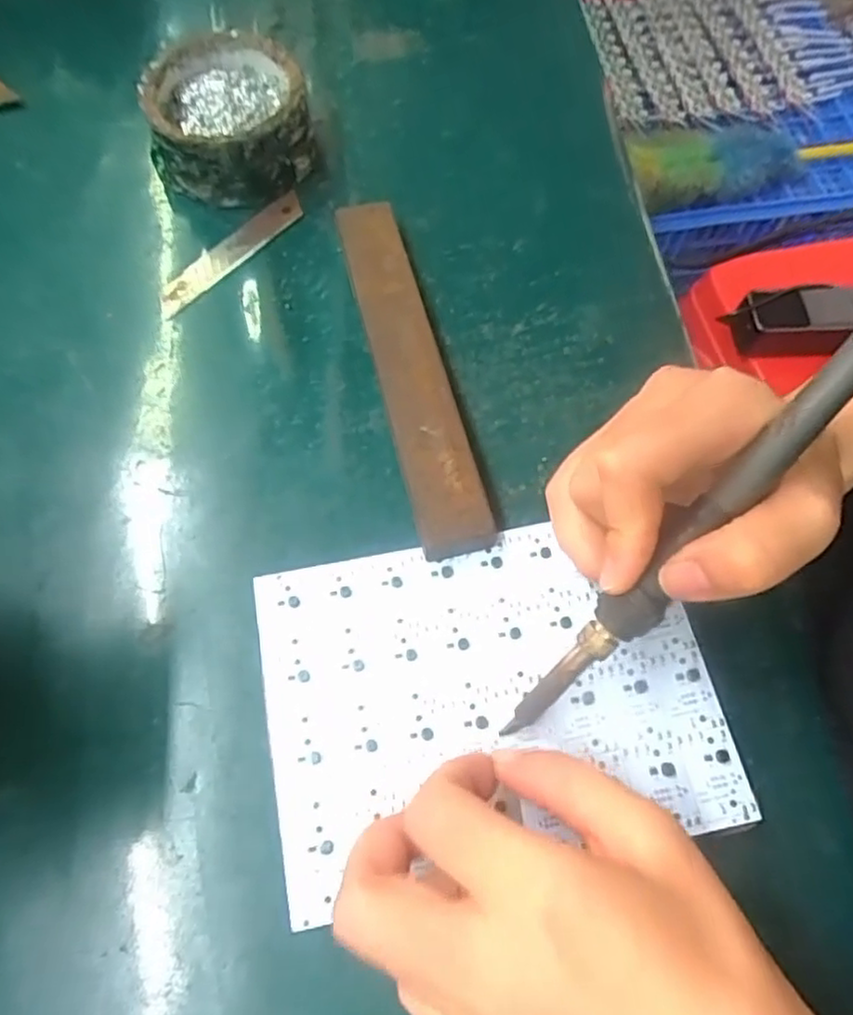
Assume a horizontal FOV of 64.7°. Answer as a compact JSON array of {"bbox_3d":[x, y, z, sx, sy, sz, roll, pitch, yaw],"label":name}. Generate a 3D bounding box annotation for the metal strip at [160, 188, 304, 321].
[{"bbox_3d":[-0.103,-0.135,0.354,0.018,0.004,0.096,39,72,15],"label":"metal strip"}]

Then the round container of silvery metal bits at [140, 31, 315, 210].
[{"bbox_3d":[-0.105,-0.207,0.362,0.083,0.047,0.076,0,66,0],"label":"round container of silvery metal bits"}]

